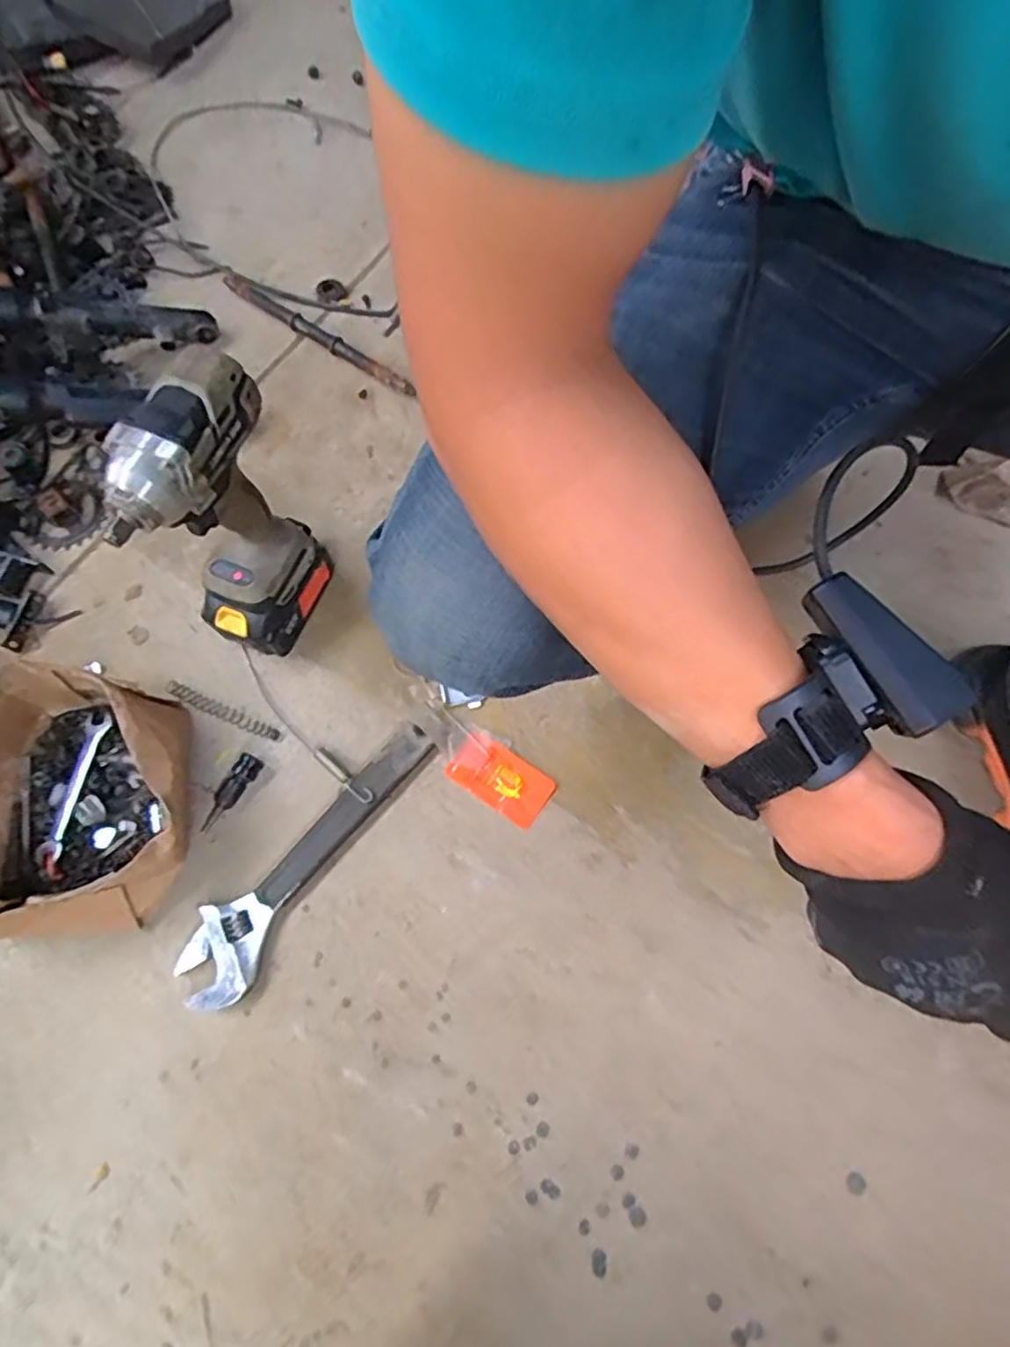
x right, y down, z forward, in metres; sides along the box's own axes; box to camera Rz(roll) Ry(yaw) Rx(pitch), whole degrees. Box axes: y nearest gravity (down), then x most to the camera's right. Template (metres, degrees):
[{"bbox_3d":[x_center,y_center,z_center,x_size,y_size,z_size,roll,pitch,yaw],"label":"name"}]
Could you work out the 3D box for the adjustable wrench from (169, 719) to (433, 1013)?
[{"bbox_3d":[-0.166,0.151,0.575,0.062,0.016,0.271,34,74,13],"label":"adjustable wrench"}]

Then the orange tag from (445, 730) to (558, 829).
[{"bbox_3d":[-0.004,0.093,0.604,0.090,0.004,0.051,33,73,12],"label":"orange tag"}]

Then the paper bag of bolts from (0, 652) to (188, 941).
[{"bbox_3d":[-0.358,0.100,0.559,0.195,0.092,0.212,-24,71,-8],"label":"paper bag of bolts"}]

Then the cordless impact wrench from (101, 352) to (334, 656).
[{"bbox_3d":[-0.217,-0.112,0.550,0.070,0.251,0.137,23,72,10],"label":"cordless impact wrench"}]

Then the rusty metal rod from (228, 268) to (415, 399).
[{"bbox_3d":[-0.220,-0.397,0.782,0.295,0.018,0.022,35,74,13],"label":"rusty metal rod"}]

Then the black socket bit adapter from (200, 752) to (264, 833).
[{"bbox_3d":[-0.243,0.105,0.594,0.021,0.016,0.074,29,72,11],"label":"black socket bit adapter"}]

